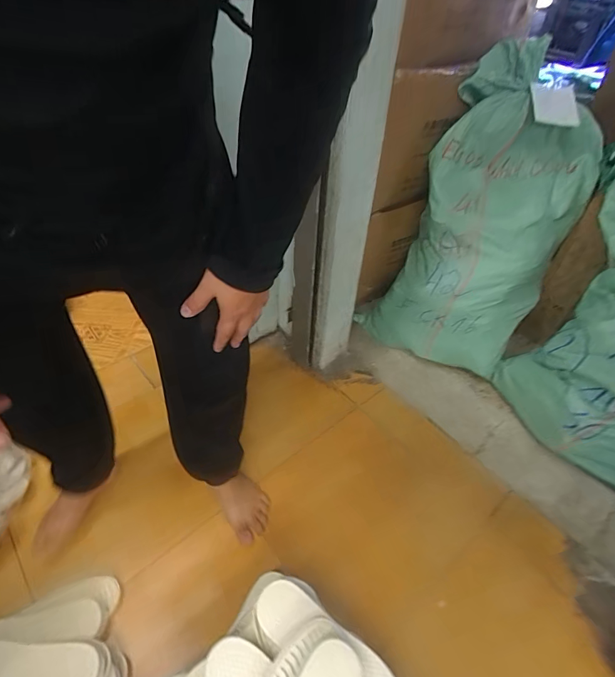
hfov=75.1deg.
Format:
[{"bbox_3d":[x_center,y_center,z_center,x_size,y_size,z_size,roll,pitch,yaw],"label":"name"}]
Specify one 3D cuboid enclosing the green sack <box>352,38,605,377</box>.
[{"bbox_3d":[0.443,-0.285,1.060,0.406,0.798,0.210,29,32,21],"label":"green sack"}]

